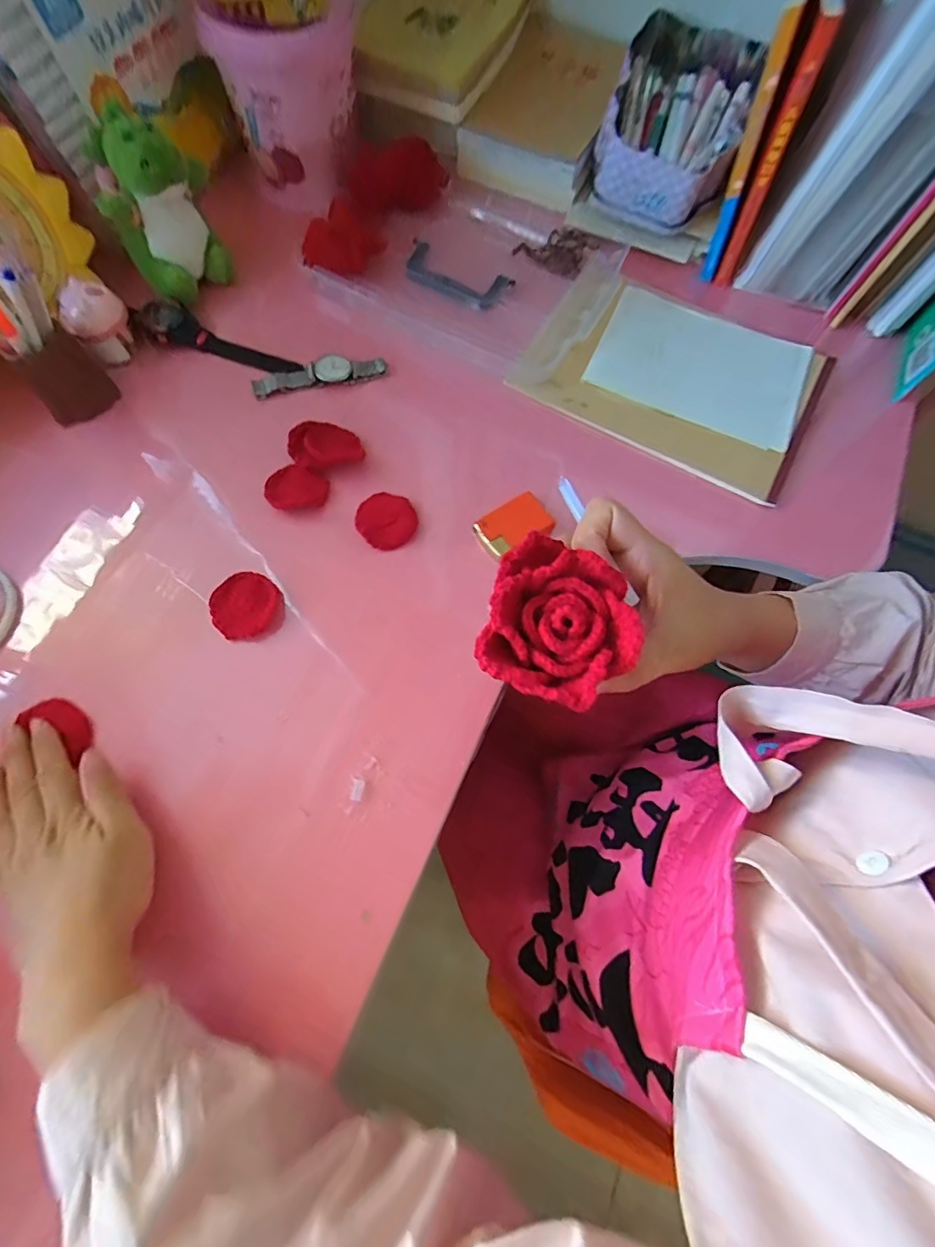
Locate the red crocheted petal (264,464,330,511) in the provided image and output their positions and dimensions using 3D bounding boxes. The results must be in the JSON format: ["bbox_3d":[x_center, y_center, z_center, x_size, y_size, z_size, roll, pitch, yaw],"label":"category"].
[{"bbox_3d":[-0.140,-0.110,0.410,0.048,0.013,0.038,13,71,3],"label":"red crocheted petal"}]

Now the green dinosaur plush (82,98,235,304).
[{"bbox_3d":[-0.260,-0.357,0.435,0.091,0.108,0.072,-27,74,-11],"label":"green dinosaur plush"}]

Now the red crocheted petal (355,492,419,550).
[{"bbox_3d":[-0.065,-0.085,0.406,0.047,0.009,0.048,1,71,-2],"label":"red crocheted petal"}]

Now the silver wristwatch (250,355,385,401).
[{"bbox_3d":[-0.131,-0.222,0.446,0.116,0.014,0.023,-13,72,-6],"label":"silver wristwatch"}]

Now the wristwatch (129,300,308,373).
[{"bbox_3d":[-0.232,-0.253,0.454,0.157,0.026,0.047,25,72,7],"label":"wristwatch"}]

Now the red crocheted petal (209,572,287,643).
[{"bbox_3d":[-0.164,-0.011,0.379,0.050,0.016,0.050,1,71,-2],"label":"red crocheted petal"}]

